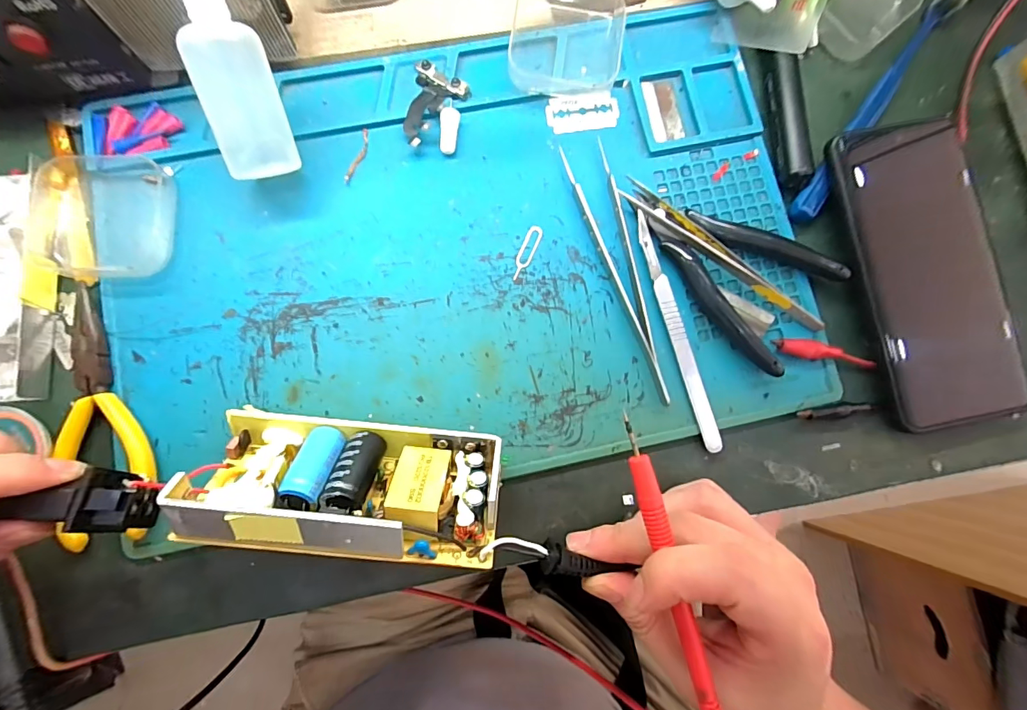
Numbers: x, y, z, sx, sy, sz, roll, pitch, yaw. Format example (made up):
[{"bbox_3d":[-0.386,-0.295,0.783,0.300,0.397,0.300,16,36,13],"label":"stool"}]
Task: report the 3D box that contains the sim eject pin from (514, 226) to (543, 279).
[{"bbox_3d":[0.008,-0.058,0.244,0.008,0.004,0.033,24,82,1],"label":"sim eject pin"}]

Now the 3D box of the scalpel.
[{"bbox_3d":[0.089,-0.014,0.239,0.009,0.006,0.133,-15,83,-4],"label":"scalpel"}]

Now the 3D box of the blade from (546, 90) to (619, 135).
[{"bbox_3d":[0.041,-0.143,0.257,0.042,0.004,0.023,-7,83,-3],"label":"blade"}]

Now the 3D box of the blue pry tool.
[{"bbox_3d":[0.213,-0.145,0.259,0.012,0.011,0.172,37,83,3],"label":"blue pry tool"}]

